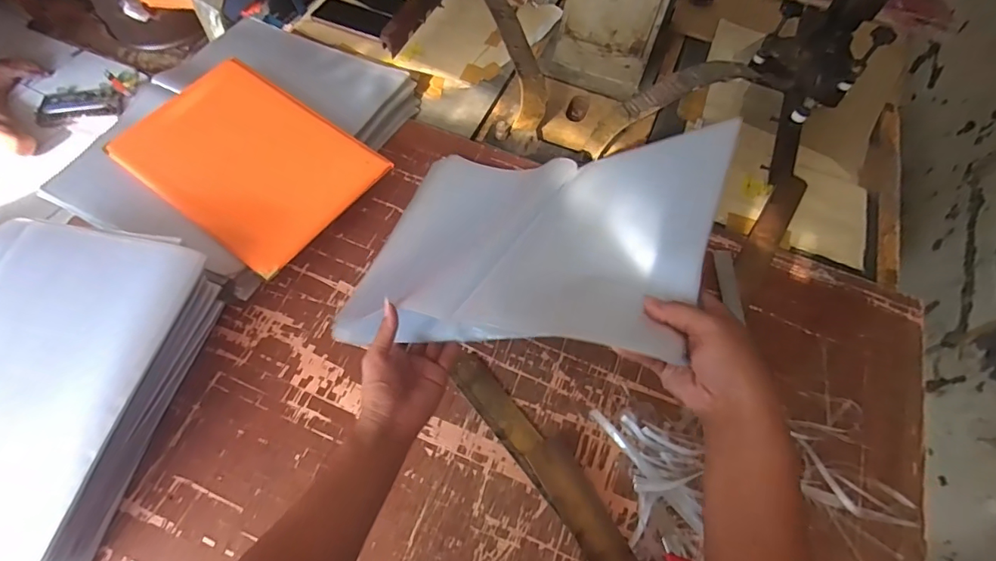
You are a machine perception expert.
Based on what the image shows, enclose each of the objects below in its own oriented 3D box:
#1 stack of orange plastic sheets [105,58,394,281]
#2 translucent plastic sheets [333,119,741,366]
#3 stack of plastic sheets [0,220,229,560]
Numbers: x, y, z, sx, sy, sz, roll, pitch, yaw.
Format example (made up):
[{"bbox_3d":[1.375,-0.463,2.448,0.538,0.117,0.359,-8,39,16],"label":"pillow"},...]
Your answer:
[{"bbox_3d":[-0.361,-0.179,0.709,0.327,0.012,0.234,35,72,10],"label":"stack of orange plastic sheets"},{"bbox_3d":[0.032,-0.053,0.584,0.409,0.058,0.315,5,50,32],"label":"translucent plastic sheets"},{"bbox_3d":[-0.505,0.116,0.540,0.260,0.126,0.349,13,62,3],"label":"stack of plastic sheets"}]

